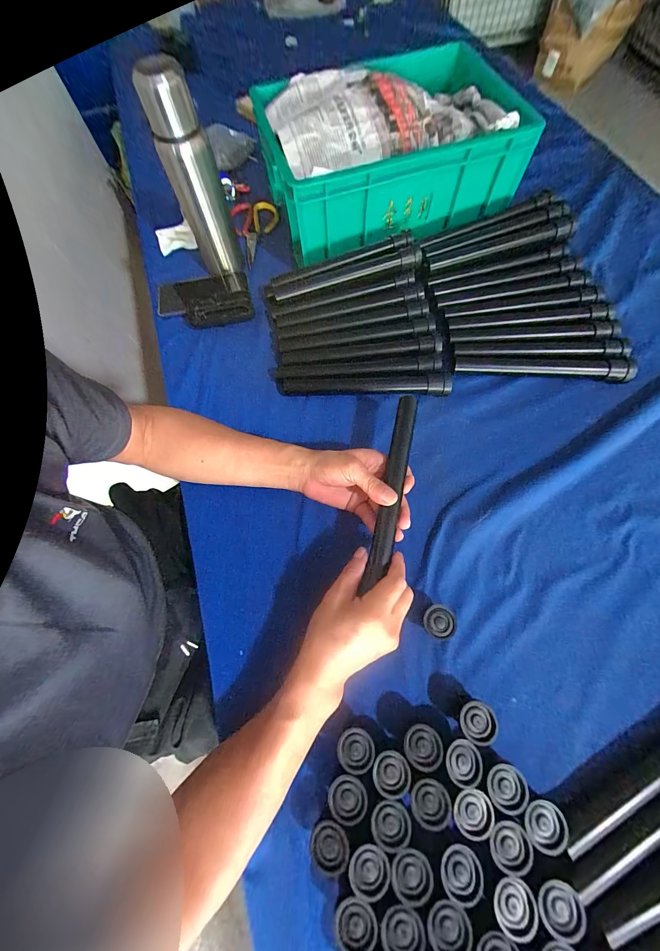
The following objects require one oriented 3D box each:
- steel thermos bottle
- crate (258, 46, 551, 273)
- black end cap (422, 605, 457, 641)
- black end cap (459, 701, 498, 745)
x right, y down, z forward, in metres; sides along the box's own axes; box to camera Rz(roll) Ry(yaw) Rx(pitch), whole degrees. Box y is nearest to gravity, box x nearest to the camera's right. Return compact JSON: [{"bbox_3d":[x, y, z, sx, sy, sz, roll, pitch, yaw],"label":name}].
[{"bbox_3d":[-0.195,-0.423,0.483,0.072,0.257,0.083,-25,72,-6],"label":"steel thermos bottle"},{"bbox_3d":[0.097,-0.561,0.544,0.411,0.153,0.270,-20,71,-4],"label":"crate"},{"bbox_3d":[0.121,0.164,0.355,0.037,0.029,0.034,-1,71,2],"label":"black end cap"},{"bbox_3d":[0.148,0.248,0.323,0.035,0.032,0.034,-1,71,2],"label":"black end cap"}]

